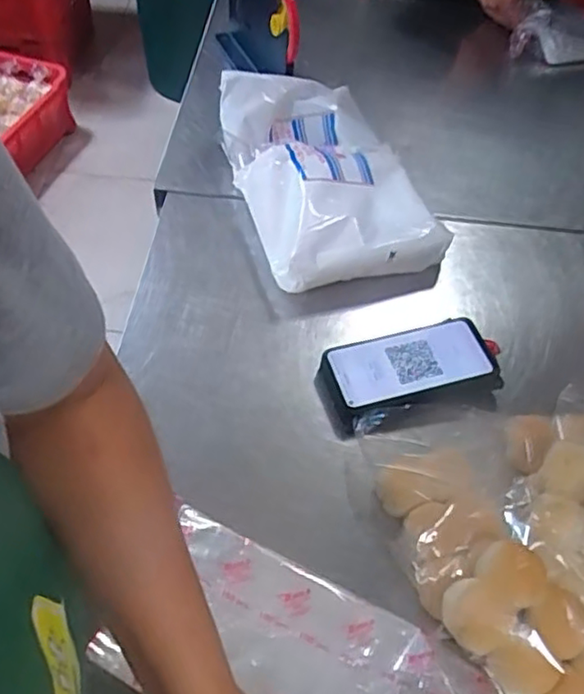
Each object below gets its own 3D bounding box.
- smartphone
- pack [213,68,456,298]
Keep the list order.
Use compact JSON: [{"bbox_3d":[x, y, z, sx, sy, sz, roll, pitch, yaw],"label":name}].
[{"bbox_3d":[0.115,0.015,0.613,0.154,0.010,0.072,-15,64,-9],"label":"smartphone"},{"bbox_3d":[0.033,-0.203,0.765,0.198,0.095,0.308,-13,53,-15],"label":"pack"}]

